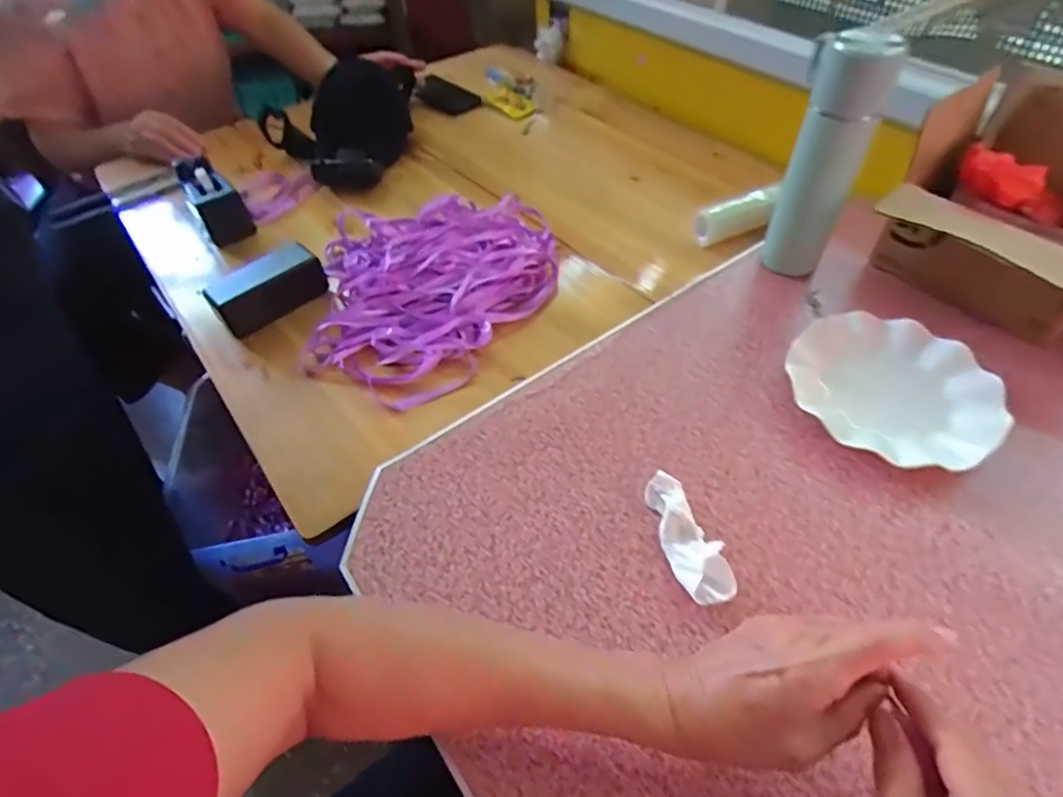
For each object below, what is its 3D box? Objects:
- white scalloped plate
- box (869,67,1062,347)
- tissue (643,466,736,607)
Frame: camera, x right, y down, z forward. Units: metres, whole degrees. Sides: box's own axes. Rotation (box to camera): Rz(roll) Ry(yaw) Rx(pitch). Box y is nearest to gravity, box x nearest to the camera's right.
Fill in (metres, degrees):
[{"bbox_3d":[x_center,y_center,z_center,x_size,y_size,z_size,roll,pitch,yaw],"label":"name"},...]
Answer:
[{"bbox_3d":[0.347,-0.011,0.543,0.175,0.023,0.182,-2,51,2],"label":"white scalloped plate"},{"bbox_3d":[0.525,-0.171,0.576,0.223,0.184,0.278,-37,58,-24],"label":"box"},{"bbox_3d":[0.124,0.112,0.454,0.037,0.025,0.110,-14,52,-8],"label":"tissue"}]

